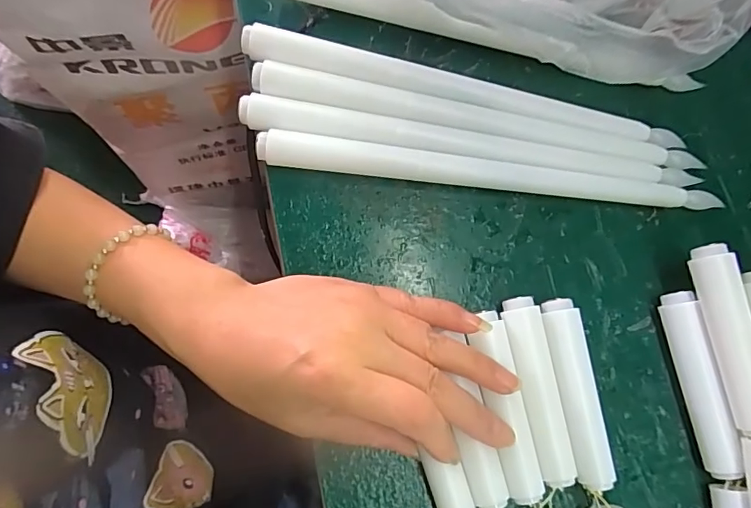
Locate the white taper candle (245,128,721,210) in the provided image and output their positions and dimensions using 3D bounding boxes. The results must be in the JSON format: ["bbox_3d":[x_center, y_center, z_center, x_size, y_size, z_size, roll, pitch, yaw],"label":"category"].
[{"bbox_3d":[0.060,-0.045,0.265,0.245,0.019,0.016,6,76,1],"label":"white taper candle"}]

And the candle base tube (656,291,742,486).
[{"bbox_3d":[0.158,0.063,0.237,0.015,0.019,0.086,-9,76,-3],"label":"candle base tube"}]

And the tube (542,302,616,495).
[{"bbox_3d":[0.098,0.067,0.236,0.017,0.019,0.087,-7,76,-3],"label":"tube"}]

